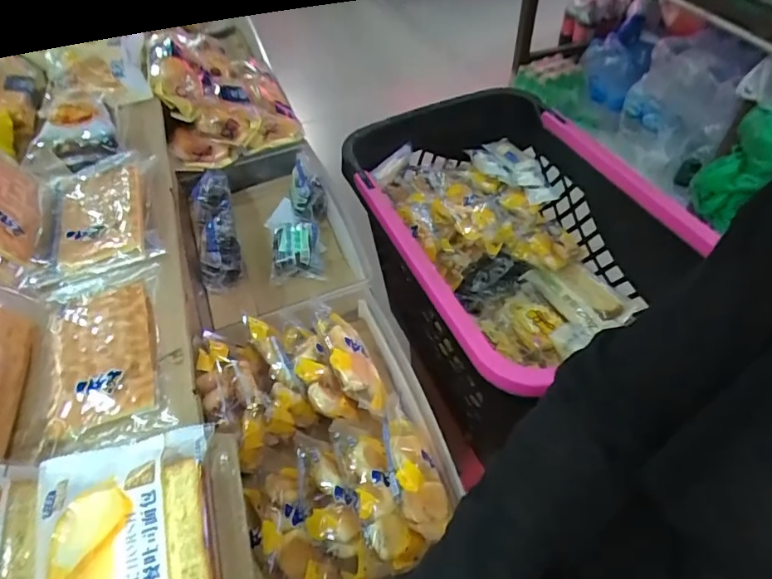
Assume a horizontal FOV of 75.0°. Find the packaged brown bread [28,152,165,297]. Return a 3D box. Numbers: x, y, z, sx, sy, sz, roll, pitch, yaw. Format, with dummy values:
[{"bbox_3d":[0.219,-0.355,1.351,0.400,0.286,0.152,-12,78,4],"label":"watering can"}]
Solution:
[{"bbox_3d":[-0.277,-0.076,0.482,0.096,0.027,0.167,-16,50,-9],"label":"packaged brown bread"}]

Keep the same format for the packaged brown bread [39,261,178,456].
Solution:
[{"bbox_3d":[-0.220,0.052,0.389,0.090,0.017,0.160,-20,51,-12],"label":"packaged brown bread"}]

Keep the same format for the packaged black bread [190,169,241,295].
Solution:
[{"bbox_3d":[-0.232,-0.076,0.690,0.058,0.085,0.167,-16,50,-9],"label":"packaged black bread"}]

